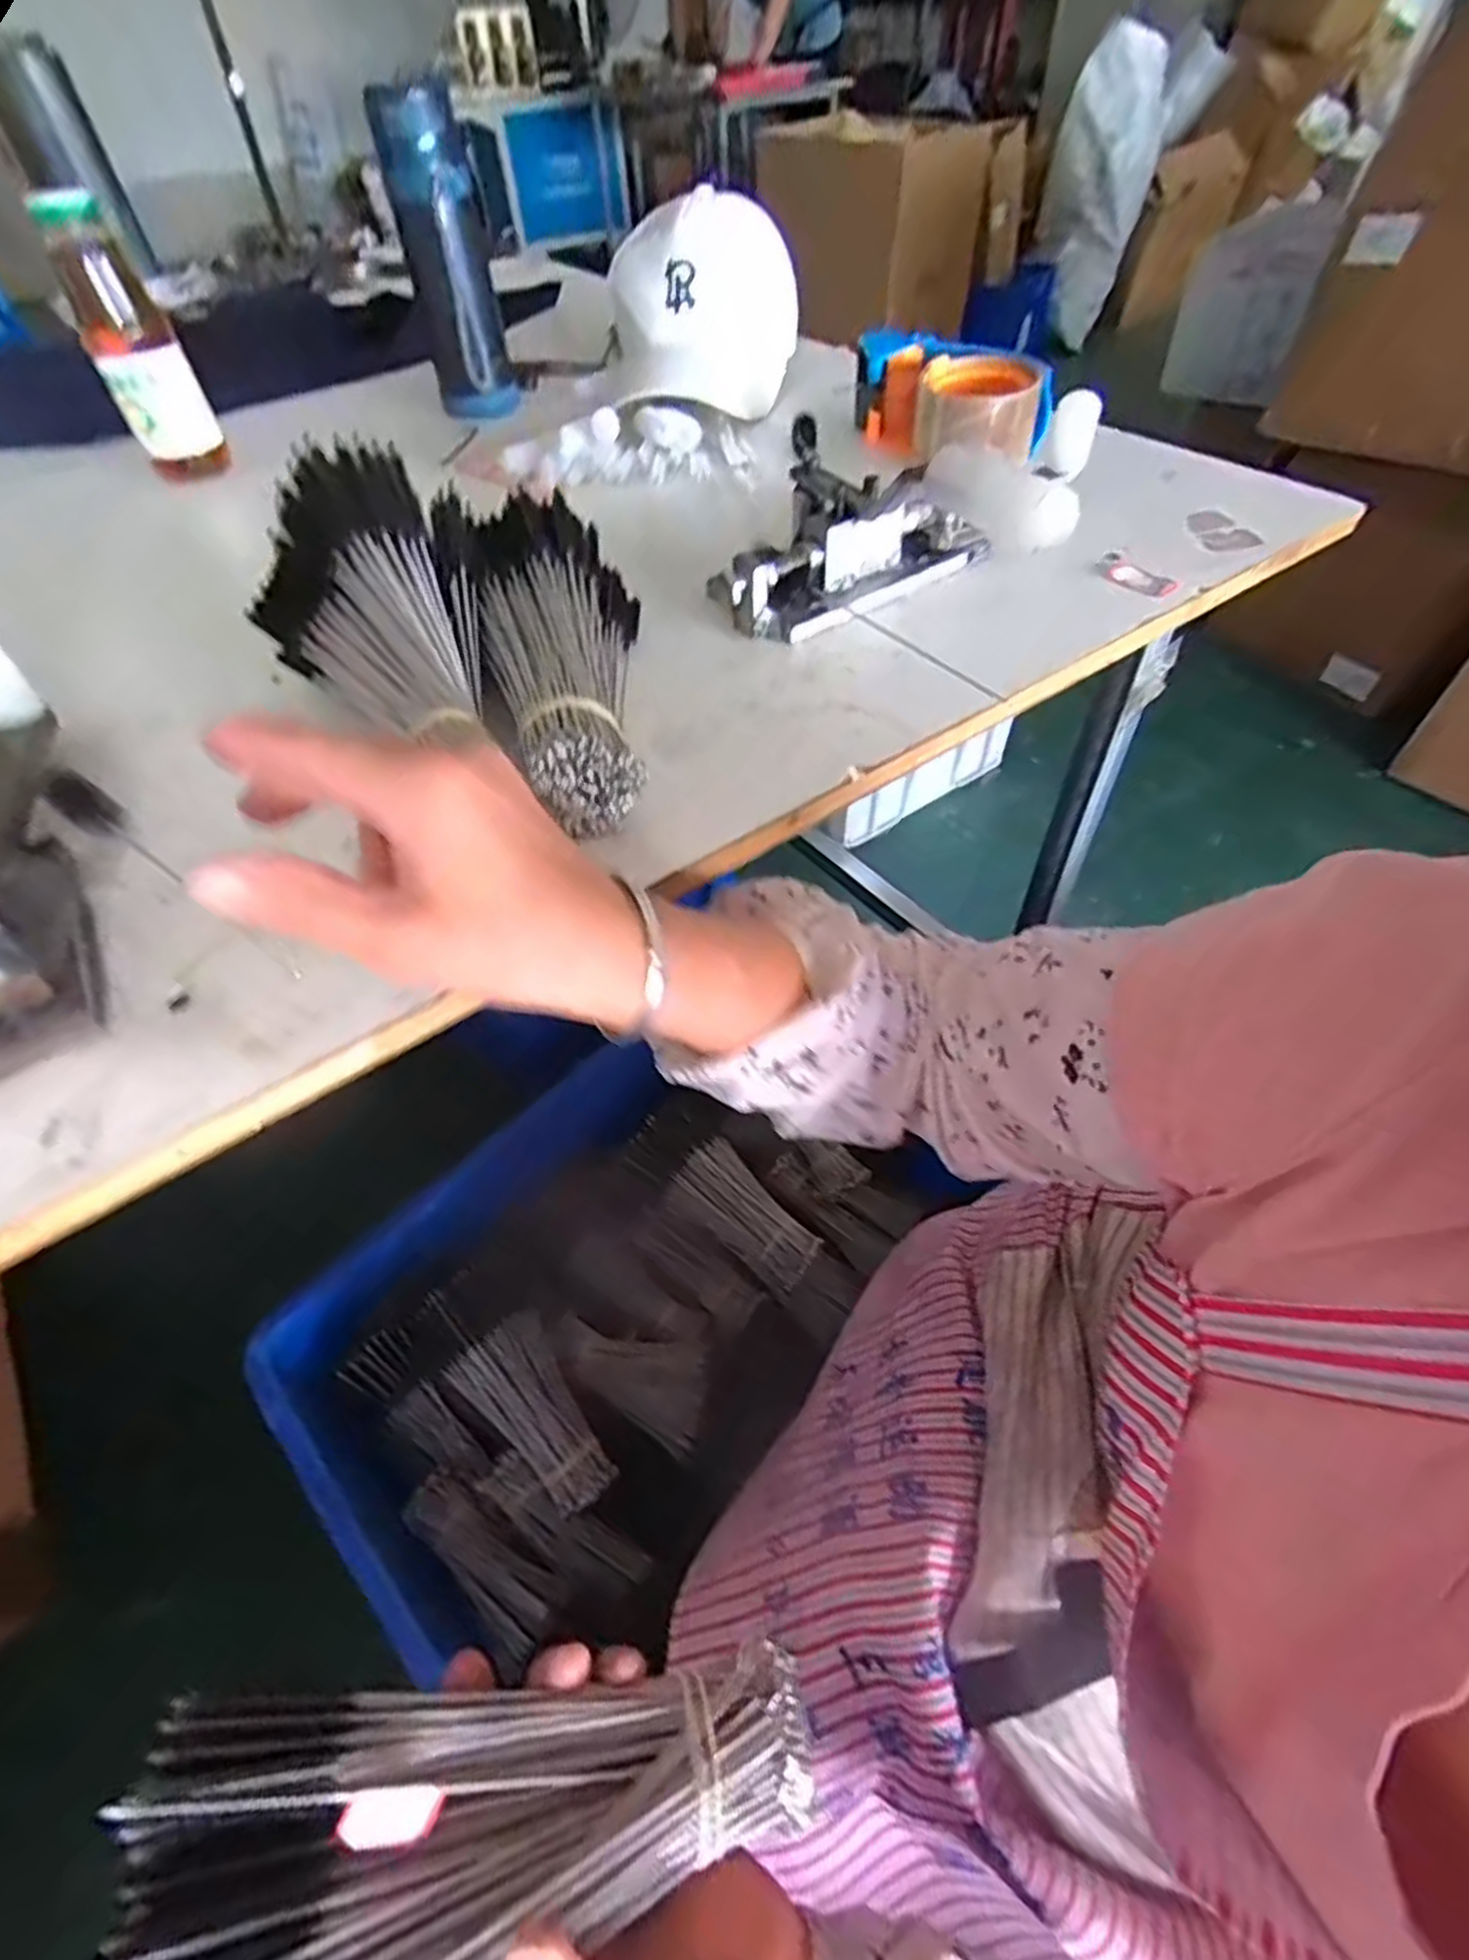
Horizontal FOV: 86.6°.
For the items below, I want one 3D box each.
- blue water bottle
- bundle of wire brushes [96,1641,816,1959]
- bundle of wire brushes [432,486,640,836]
[{"bbox_3d":[-0.236,-0.590,0.653,0.069,0.206,0.068,-13,53,-7],"label":"blue water bottle"},{"bbox_3d":[-0.071,0.250,0.223,0.191,0.028,0.106,-5,51,-22],"label":"bundle of wire brushes"},{"bbox_3d":[-0.085,-0.159,0.377,0.082,0.070,0.202,-13,53,-7],"label":"bundle of wire brushes"}]

